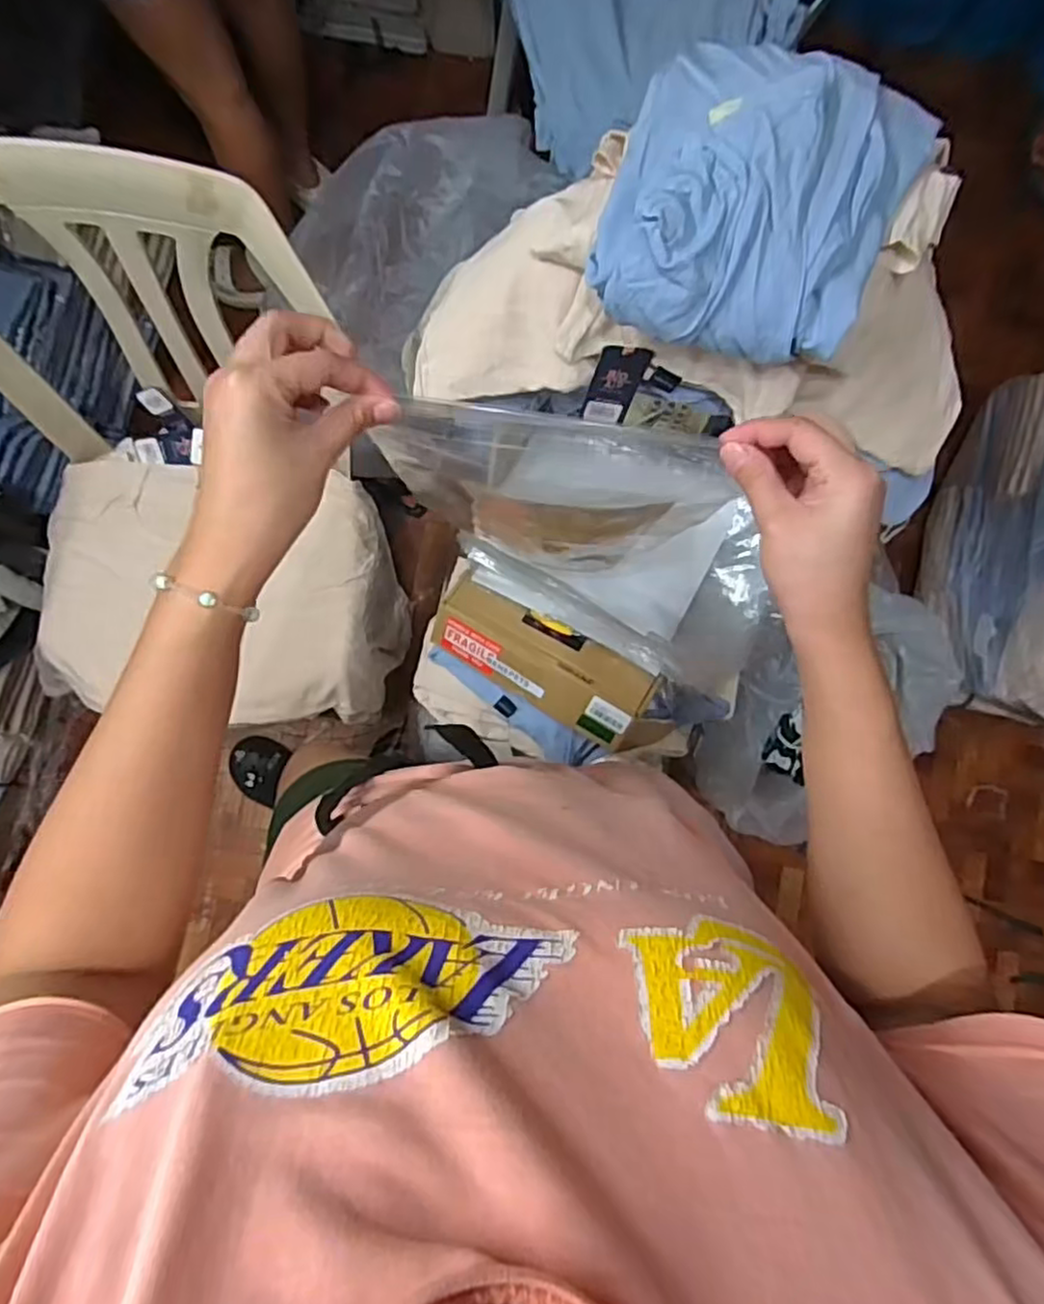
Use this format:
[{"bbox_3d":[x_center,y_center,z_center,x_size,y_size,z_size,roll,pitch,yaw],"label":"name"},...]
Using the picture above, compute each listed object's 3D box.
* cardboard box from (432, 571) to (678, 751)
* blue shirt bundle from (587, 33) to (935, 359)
[{"bbox_3d":[0.026,0.009,0.858,0.303,0.076,0.112,32,103,7],"label":"cardboard box"},{"bbox_3d":[0.172,-0.336,0.516,0.201,0.081,0.211,0,85,-4],"label":"blue shirt bundle"}]

